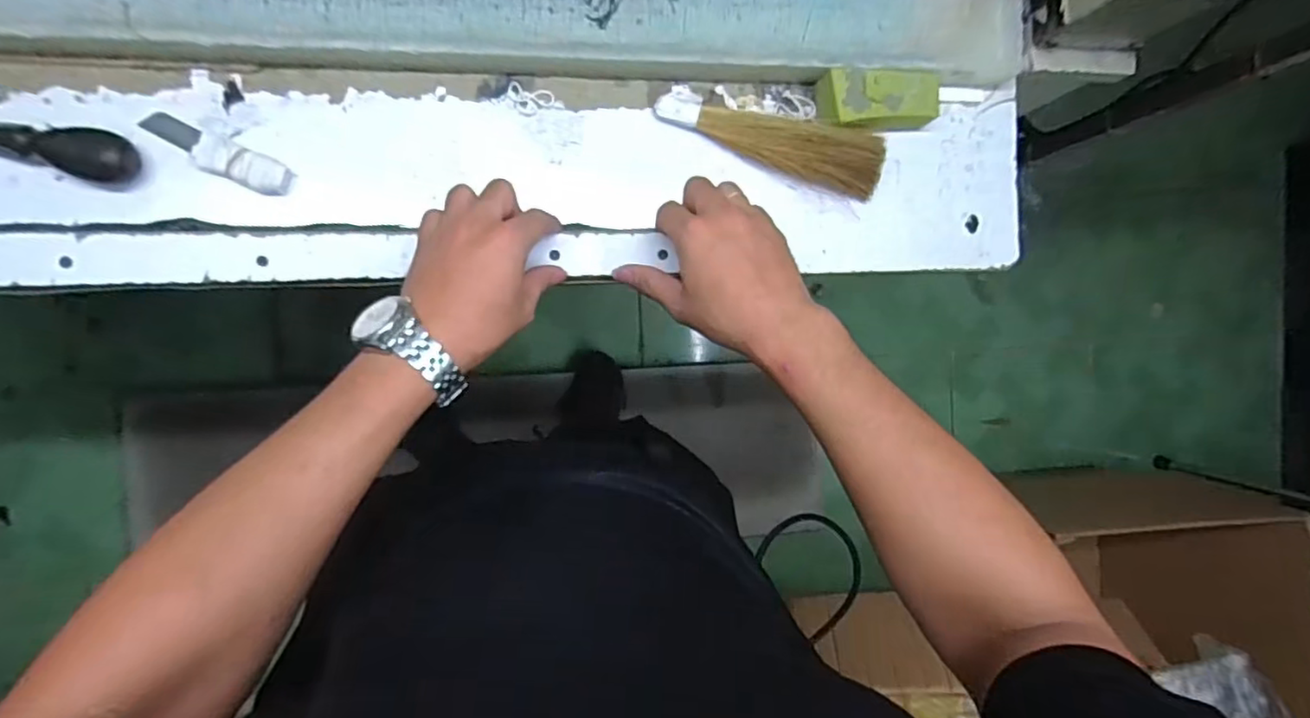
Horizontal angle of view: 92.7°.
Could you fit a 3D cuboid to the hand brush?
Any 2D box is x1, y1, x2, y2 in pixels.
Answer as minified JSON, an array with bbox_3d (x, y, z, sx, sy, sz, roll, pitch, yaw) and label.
[{"bbox_3d":[0.098,-0.181,0.506,0.192,0.040,0.052,16,88,-8],"label":"hand brush"}]

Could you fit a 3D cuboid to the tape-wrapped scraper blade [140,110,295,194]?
[{"bbox_3d":[-0.321,-0.150,0.456,0.105,0.015,0.027,24,86,-8],"label":"tape-wrapped scraper blade"}]

